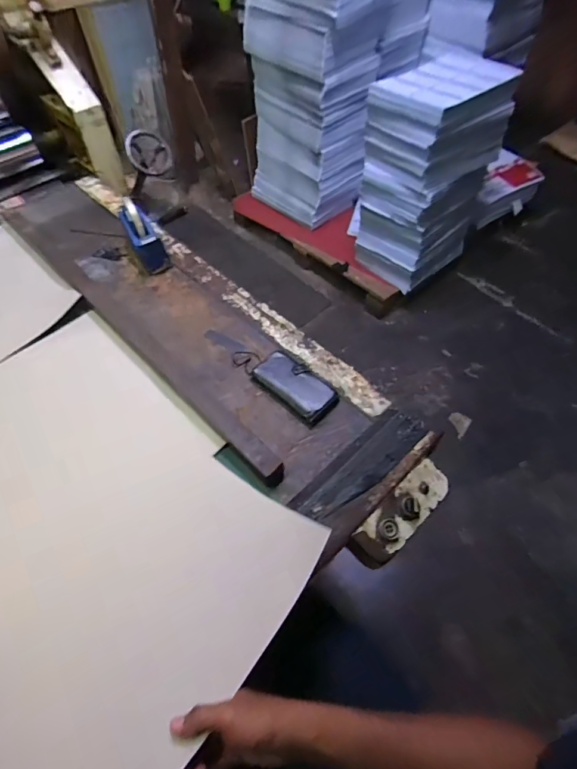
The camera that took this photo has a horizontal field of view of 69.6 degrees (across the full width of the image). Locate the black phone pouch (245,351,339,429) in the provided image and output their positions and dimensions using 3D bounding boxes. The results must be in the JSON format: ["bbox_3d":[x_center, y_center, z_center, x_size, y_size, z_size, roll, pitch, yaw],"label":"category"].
[{"bbox_3d":[0.011,-0.002,0.761,0.161,0.020,0.089,38,64,24],"label":"black phone pouch"}]

